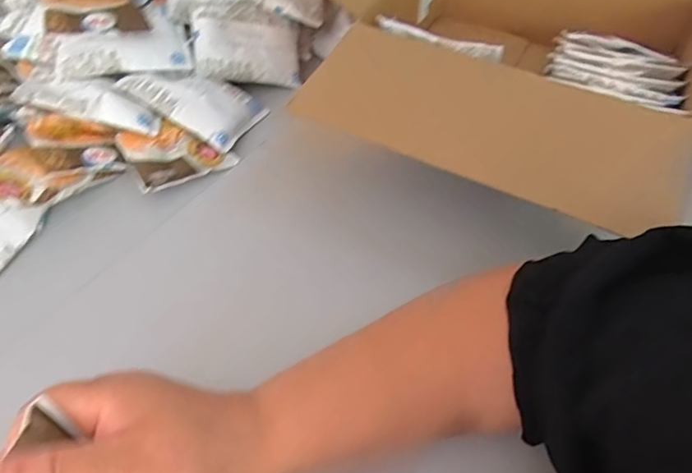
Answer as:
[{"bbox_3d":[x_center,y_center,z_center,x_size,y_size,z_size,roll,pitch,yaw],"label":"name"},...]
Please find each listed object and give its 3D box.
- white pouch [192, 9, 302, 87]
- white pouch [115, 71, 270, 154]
[{"bbox_3d":[-0.110,-0.217,0.584,0.117,0.015,0.082,-3,87,-28],"label":"white pouch"},{"bbox_3d":[-0.156,-0.147,0.538,0.122,0.022,0.088,34,59,-5],"label":"white pouch"}]

